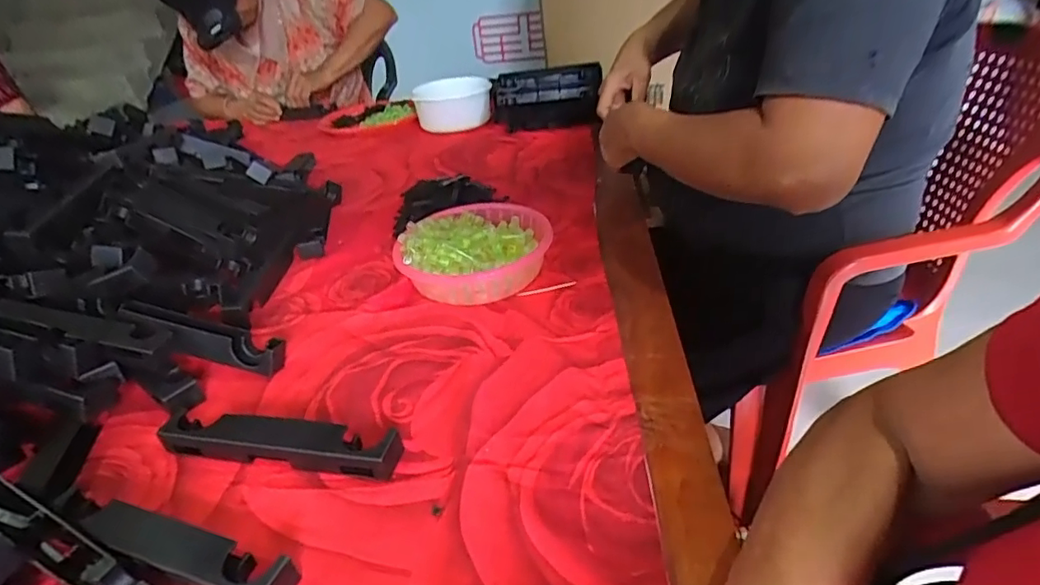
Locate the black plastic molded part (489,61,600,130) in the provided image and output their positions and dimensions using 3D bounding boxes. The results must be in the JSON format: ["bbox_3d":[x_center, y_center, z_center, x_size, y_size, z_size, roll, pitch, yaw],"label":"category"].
[{"bbox_3d":[0.056,-0.382,1.128,0.221,0.110,0.064,-7,33,-2],"label":"black plastic molded part"}]

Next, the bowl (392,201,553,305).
[{"bbox_3d":[-0.046,-0.047,0.637,0.153,0.060,0.164,-4,33,3],"label":"bowl"}]

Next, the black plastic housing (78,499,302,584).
[{"bbox_3d":[-0.215,0.168,0.365,0.163,0.025,0.033,6,35,18],"label":"black plastic housing"}]

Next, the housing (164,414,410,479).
[{"bbox_3d":[-0.184,0.116,0.442,0.190,0.026,0.033,3,34,14],"label":"housing"}]

